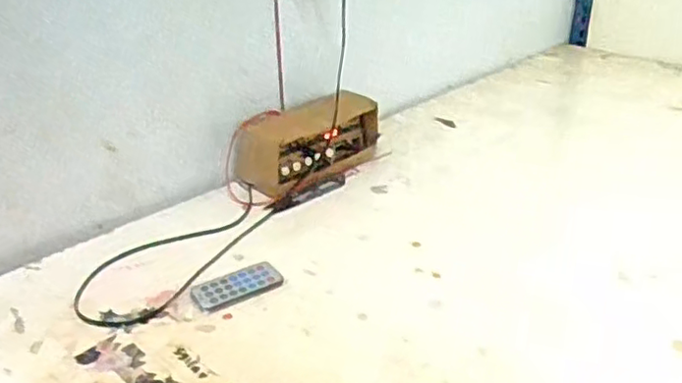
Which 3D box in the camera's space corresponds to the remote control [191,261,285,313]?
[{"bbox_3d":[-0.101,0.091,0.643,0.087,0.007,0.037,-19,34,-29],"label":"remote control"}]

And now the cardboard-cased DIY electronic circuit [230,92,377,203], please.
[{"bbox_3d":[-0.036,-0.062,0.836,0.193,0.081,0.077,-22,36,-32],"label":"cardboard-cased DIY electronic circuit"}]

